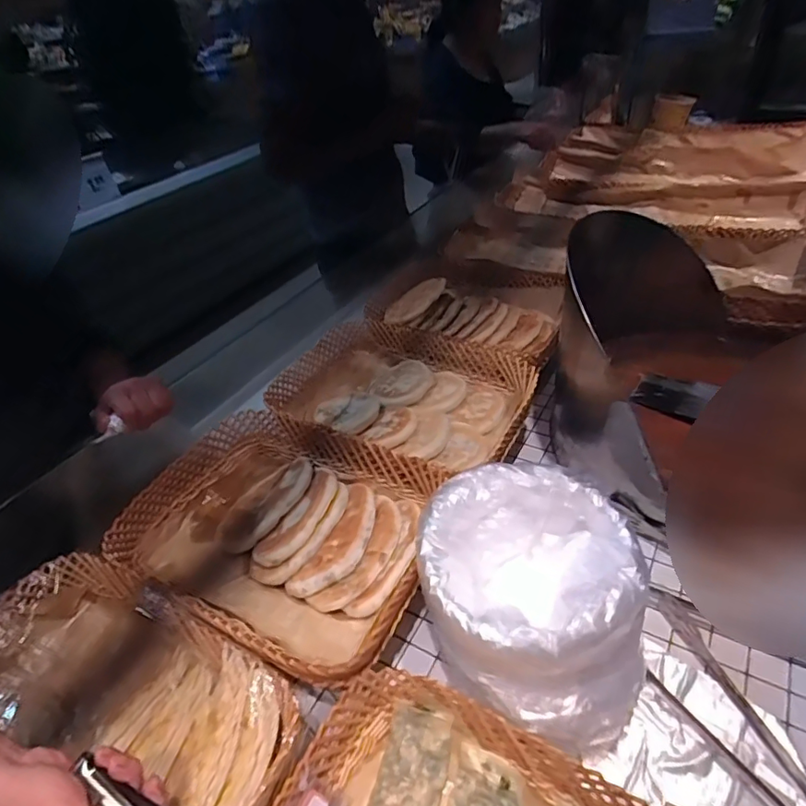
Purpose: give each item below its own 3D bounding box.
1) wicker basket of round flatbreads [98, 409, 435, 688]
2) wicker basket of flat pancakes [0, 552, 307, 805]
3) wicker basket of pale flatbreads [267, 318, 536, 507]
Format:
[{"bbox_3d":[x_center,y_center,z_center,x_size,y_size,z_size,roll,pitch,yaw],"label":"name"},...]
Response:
[{"bbox_3d":[-0.164,0.177,0.718,0.417,0.083,0.293,16,45,28],"label":"wicker basket of round flatbreads"},{"bbox_3d":[-0.319,0.344,0.515,0.400,0.089,0.298,15,44,27],"label":"wicker basket of flat pancakes"},{"bbox_3d":[-0.010,-0.003,0.913,0.424,0.076,0.337,15,44,27],"label":"wicker basket of pale flatbreads"}]

